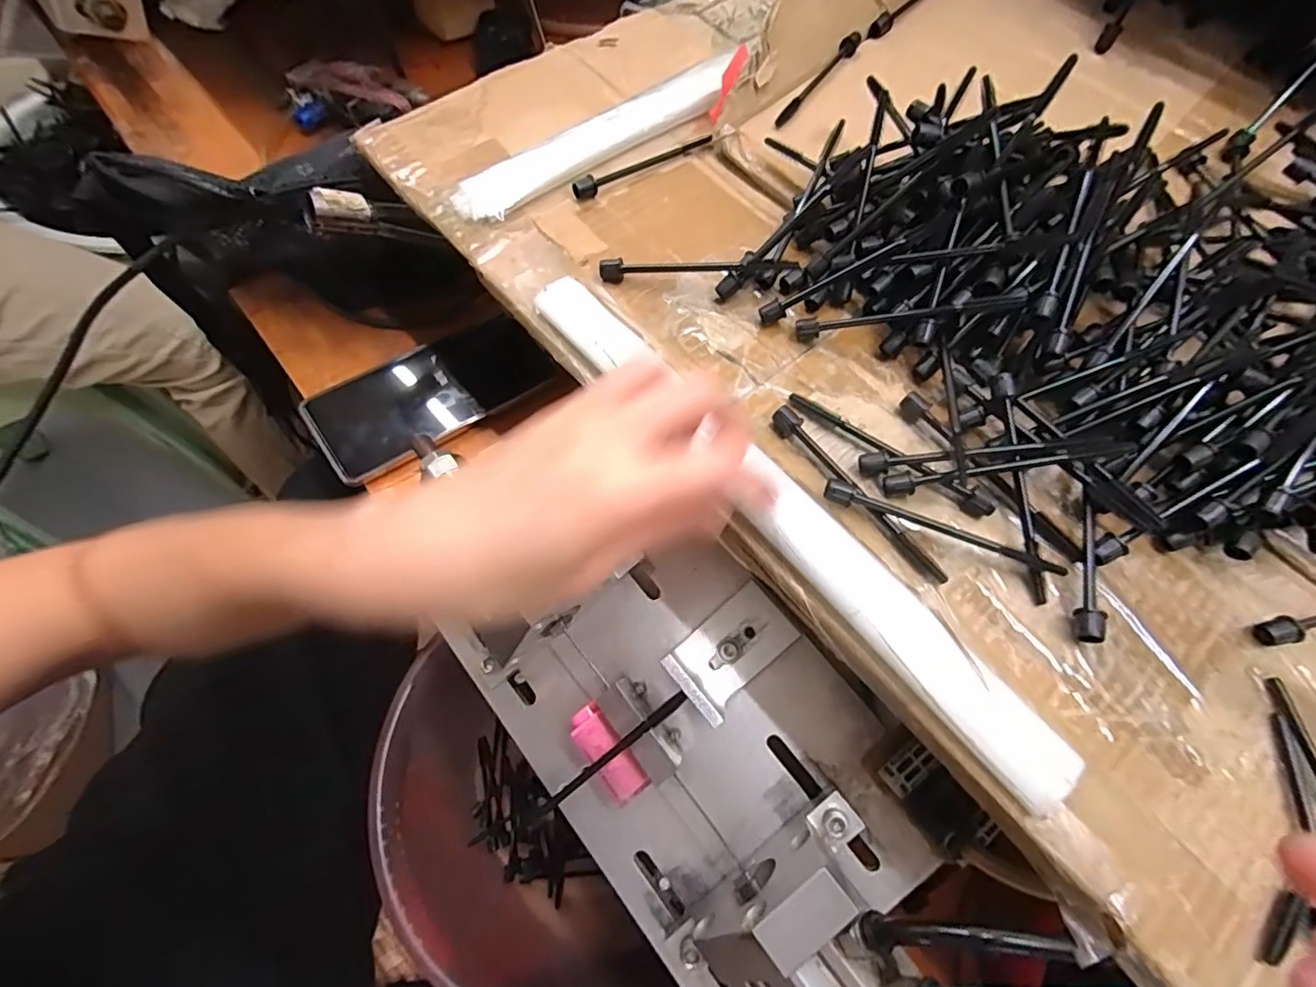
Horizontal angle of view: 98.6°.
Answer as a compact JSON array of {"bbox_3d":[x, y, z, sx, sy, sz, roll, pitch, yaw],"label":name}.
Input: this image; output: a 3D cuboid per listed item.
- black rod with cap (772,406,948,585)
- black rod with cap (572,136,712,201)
[{"bbox_3d":[0.085,-0.001,0.244,0.009,0.013,0.099,-31,73,-21],"label":"black rod with cap"},{"bbox_3d":[-0.008,-0.194,0.332,0.094,0.009,0.010,-32,73,-21],"label":"black rod with cap"}]

